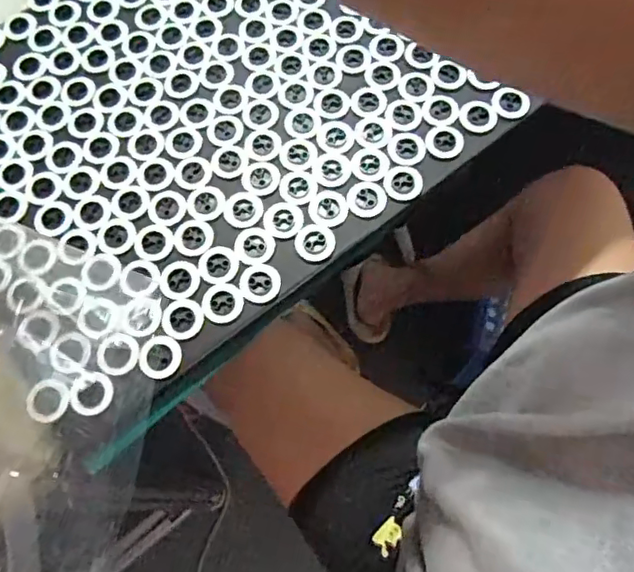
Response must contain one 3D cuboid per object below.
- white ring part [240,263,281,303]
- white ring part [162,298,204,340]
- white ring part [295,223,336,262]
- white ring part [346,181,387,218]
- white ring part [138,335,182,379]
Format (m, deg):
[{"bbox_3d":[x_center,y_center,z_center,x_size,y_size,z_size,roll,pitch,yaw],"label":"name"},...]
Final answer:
[{"bbox_3d":[-0.040,-0.003,0.394,0.029,0.004,0.028,0,70,1],"label":"white ring part"},{"bbox_3d":[-0.092,0.022,0.385,0.028,0.004,0.029,0,70,1],"label":"white ring part"},{"bbox_3d":[-0.001,-0.032,0.406,0.028,0.004,0.028,0,70,1],"label":"white ring part"},{"bbox_3d":[0.037,-0.065,0.420,0.028,0.004,0.029,0,70,1],"label":"white ring part"},{"bbox_3d":[-0.105,0.047,0.375,0.027,0.004,0.029,0,70,1],"label":"white ring part"}]

